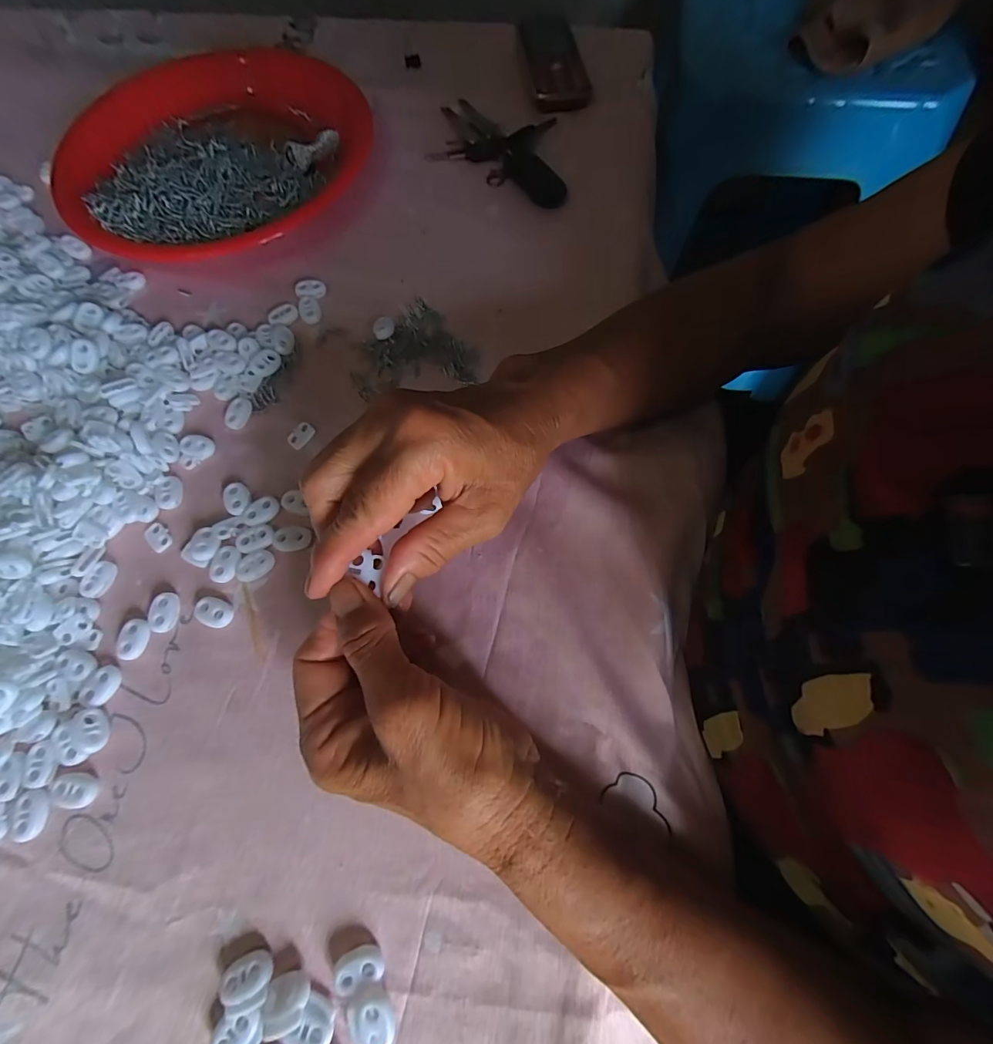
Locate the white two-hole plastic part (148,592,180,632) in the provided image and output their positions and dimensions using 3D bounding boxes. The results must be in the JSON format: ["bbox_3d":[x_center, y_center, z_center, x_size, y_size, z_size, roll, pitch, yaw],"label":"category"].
[{"bbox_3d":[-0.192,0.052,0.258,0.013,0.006,0.022,-1,70,0],"label":"white two-hole plastic part"}]

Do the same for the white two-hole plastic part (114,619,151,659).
[{"bbox_3d":[-0.205,0.066,0.253,0.014,0.006,0.022,10,70,4],"label":"white two-hole plastic part"}]

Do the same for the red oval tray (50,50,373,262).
[{"bbox_3d":[-0.242,-0.330,0.385,0.251,0.026,0.244,-26,72,-9],"label":"red oval tray"}]

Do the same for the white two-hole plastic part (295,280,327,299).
[{"bbox_3d":[-0.141,-0.175,0.336,0.024,0.005,0.016,-10,70,-4],"label":"white two-hole plastic part"}]

